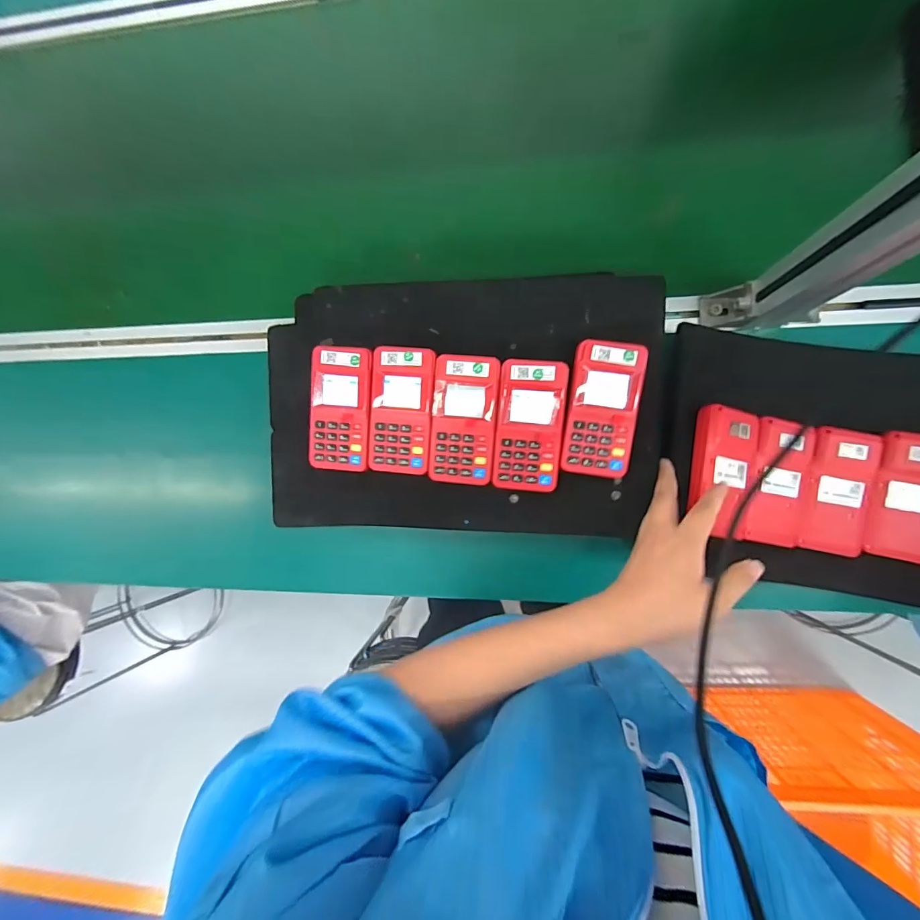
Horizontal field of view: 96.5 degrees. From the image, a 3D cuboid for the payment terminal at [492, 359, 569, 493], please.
[{"bbox_3d":[0.066,-0.032,0.387,0.062,0.016,0.120,5,89,9],"label":"payment terminal"}]

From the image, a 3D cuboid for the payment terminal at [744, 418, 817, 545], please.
[{"bbox_3d":[0.317,0.022,0.407,0.058,0.016,0.122,8,90,7],"label":"payment terminal"}]

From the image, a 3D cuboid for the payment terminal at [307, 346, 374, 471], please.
[{"bbox_3d":[-0.121,-0.051,0.418,0.063,0.022,0.122,5,89,9],"label":"payment terminal"}]

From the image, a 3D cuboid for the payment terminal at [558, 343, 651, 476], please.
[{"bbox_3d":[0.133,-0.047,0.384,0.062,0.019,0.121,8,89,9],"label":"payment terminal"}]

